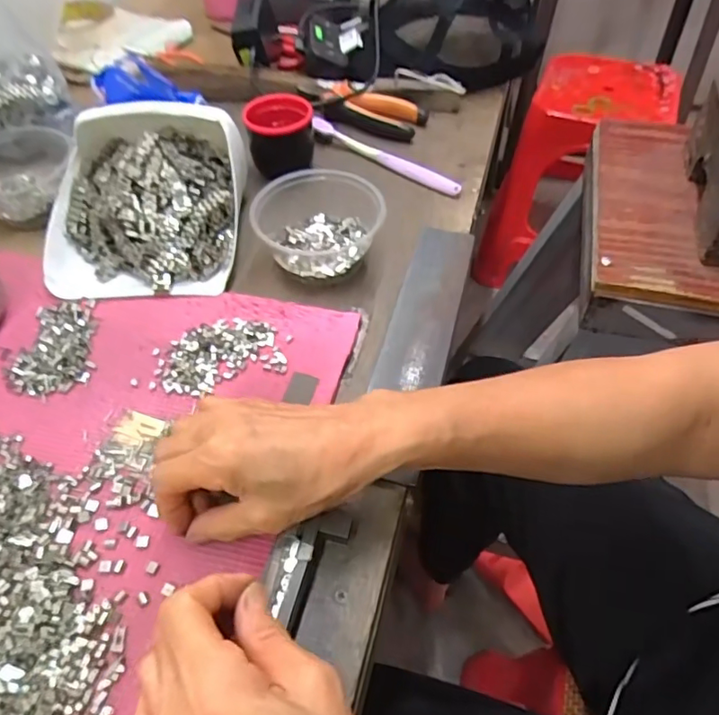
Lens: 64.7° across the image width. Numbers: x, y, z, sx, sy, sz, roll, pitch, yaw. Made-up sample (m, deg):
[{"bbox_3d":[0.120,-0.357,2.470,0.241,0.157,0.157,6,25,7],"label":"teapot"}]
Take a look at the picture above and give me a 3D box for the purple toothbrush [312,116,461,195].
[{"bbox_3d":[0.024,-0.205,0.574,0.175,0.016,0.020,31,59,24],"label":"purple toothbrush"}]

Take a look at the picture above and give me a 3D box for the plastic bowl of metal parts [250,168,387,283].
[{"bbox_3d":[-0.035,-0.113,0.479,0.108,0.049,0.097,-9,53,-6],"label":"plastic bowl of metal parts"}]

